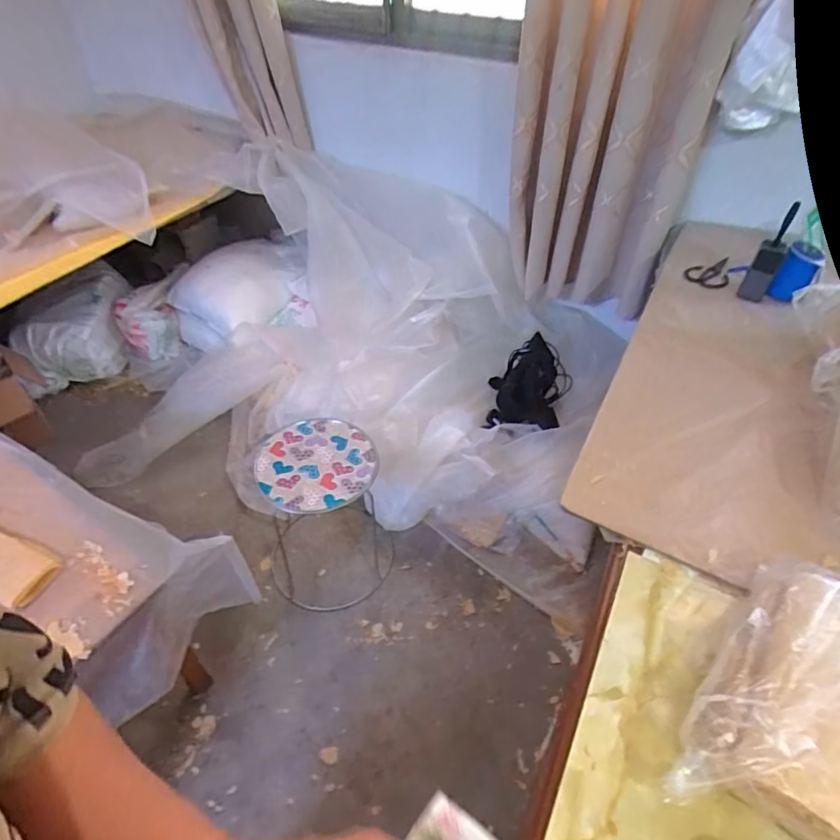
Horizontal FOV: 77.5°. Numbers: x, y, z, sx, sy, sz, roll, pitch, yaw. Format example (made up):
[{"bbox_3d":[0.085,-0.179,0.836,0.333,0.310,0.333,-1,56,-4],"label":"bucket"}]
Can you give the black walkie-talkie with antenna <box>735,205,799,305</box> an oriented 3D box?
[{"bbox_3d":[0.797,-0.376,1.185,0.059,0.218,0.045,28,25,27],"label":"black walkie-talkie with antenna"}]

